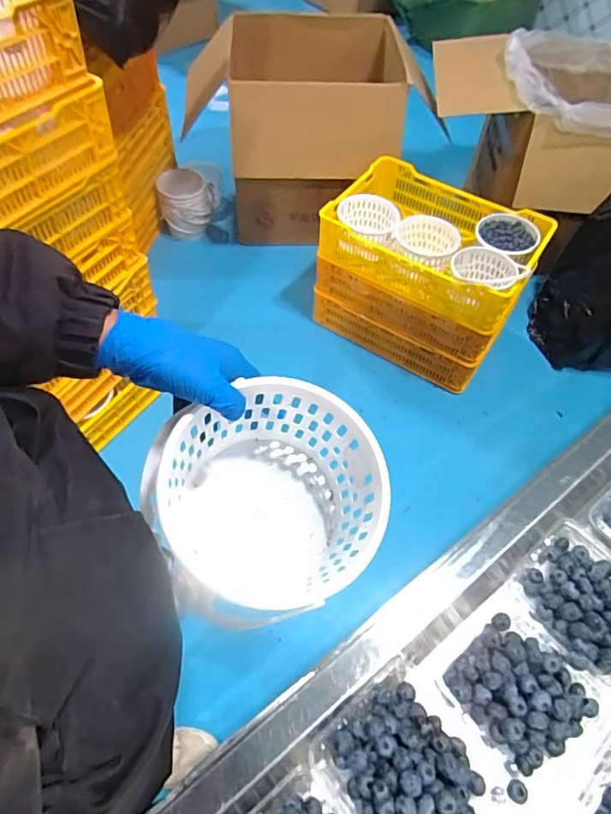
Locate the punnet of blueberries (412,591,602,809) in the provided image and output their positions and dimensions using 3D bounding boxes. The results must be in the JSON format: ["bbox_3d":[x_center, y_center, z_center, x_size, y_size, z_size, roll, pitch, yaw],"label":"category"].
[{"bbox_3d":[0.175,0.241,0.442,0.121,0.046,0.122,-26,61,-19],"label":"punnet of blueberries"}]

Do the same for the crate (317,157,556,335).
[{"bbox_3d":[0.377,-0.524,1.567,0.639,0.161,0.487,31,60,17],"label":"crate"}]

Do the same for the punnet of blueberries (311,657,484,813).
[{"bbox_3d":[0.078,0.282,0.396,0.105,0.039,0.127,-32,63,-22],"label":"punnet of blueberries"}]

